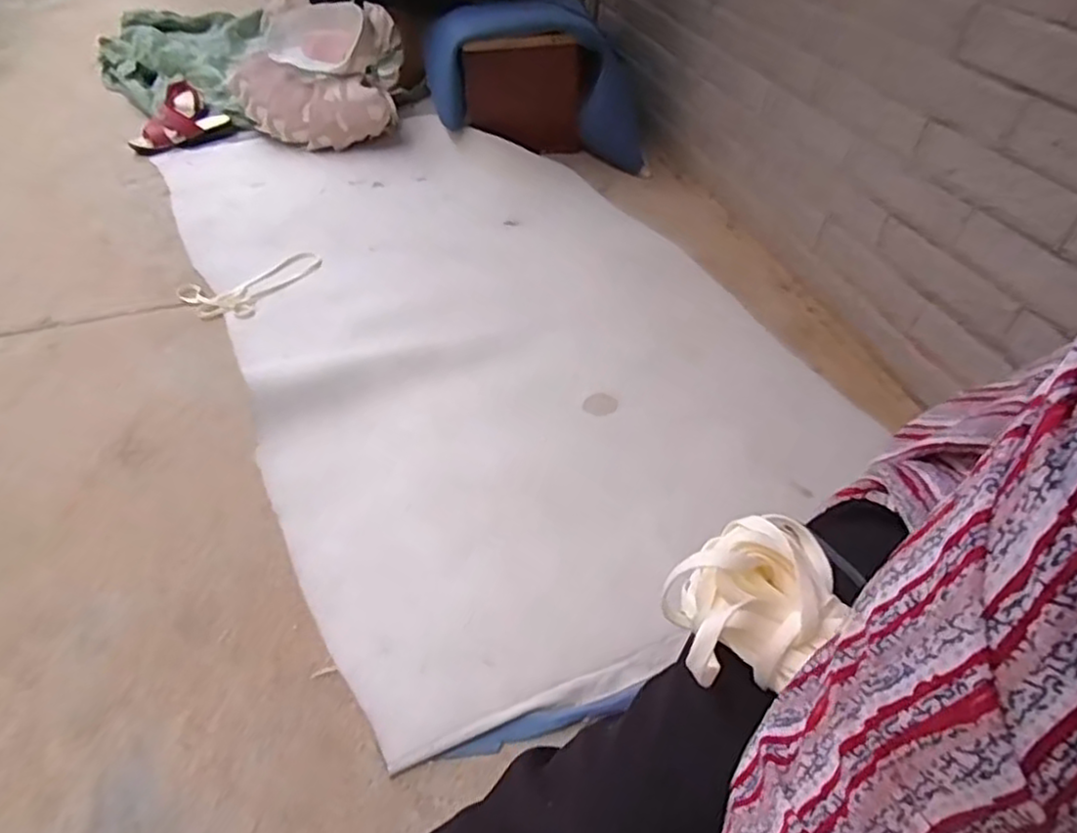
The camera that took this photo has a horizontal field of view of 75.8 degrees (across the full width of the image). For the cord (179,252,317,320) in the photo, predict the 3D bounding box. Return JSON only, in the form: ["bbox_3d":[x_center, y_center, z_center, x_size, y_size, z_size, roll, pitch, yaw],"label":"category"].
[{"bbox_3d":[-0.496,-0.226,1.209,0.244,0.021,0.157,-16,41,-18],"label":"cord"}]

